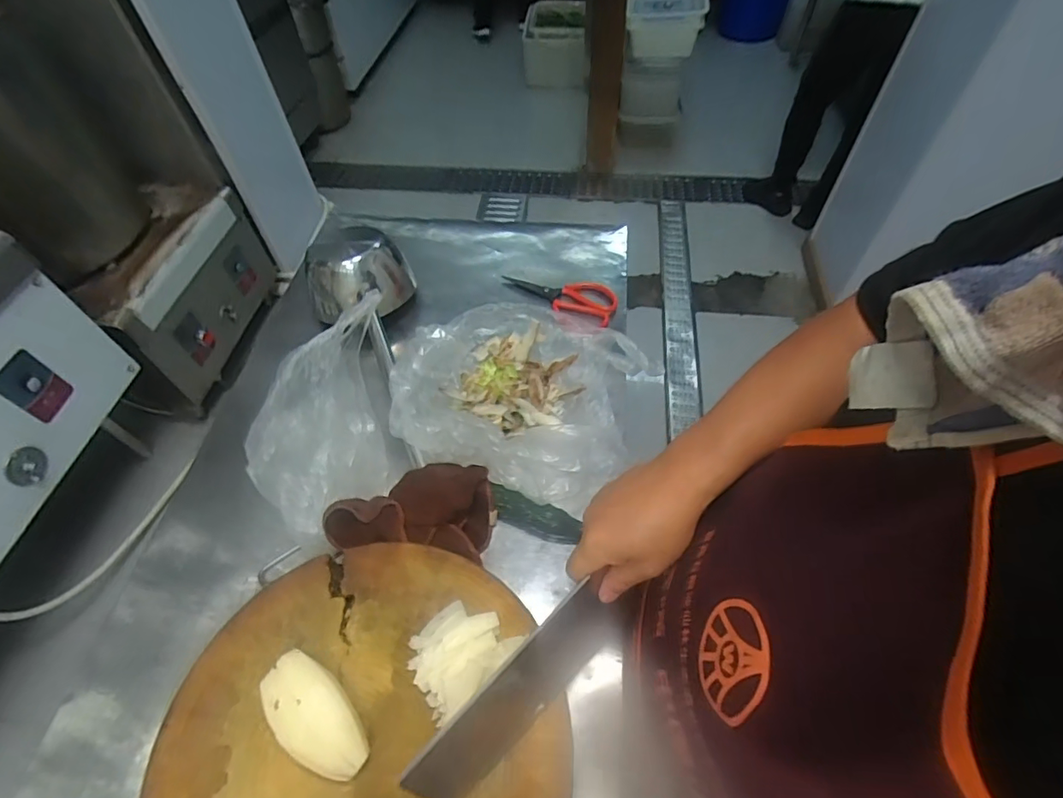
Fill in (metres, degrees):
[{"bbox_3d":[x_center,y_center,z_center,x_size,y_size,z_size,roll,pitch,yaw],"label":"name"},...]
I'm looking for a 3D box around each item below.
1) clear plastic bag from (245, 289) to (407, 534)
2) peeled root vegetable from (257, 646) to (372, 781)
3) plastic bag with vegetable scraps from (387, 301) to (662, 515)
[{"bbox_3d":[-0.277,0.024,0.683,0.196,0.098,0.314,-14,55,-8],"label":"clear plastic bag"},{"bbox_3d":[-0.186,0.276,0.451,0.109,0.046,0.055,33,62,23],"label":"peeled root vegetable"},{"bbox_3d":[-0.020,-0.023,0.692,0.314,0.116,0.283,16,57,13],"label":"plastic bag with vegetable scraps"}]

